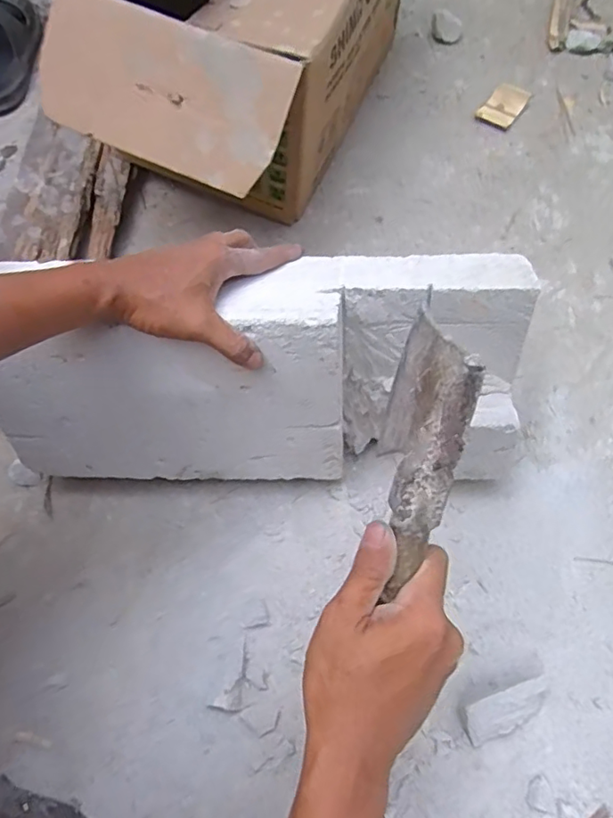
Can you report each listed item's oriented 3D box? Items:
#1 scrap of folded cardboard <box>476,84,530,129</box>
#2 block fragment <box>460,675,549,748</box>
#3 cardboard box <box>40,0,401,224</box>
[{"bbox_3d":[0.289,-0.448,0.825,0.054,0.022,0.060,35,72,18],"label":"scrap of folded cardboard"},{"bbox_3d":[0.177,0.261,0.485,0.079,0.037,0.035,-20,66,-6],"label":"block fragment"},{"bbox_3d":[-0.065,-0.470,0.696,0.270,0.234,0.501,20,67,13],"label":"cardboard box"}]

